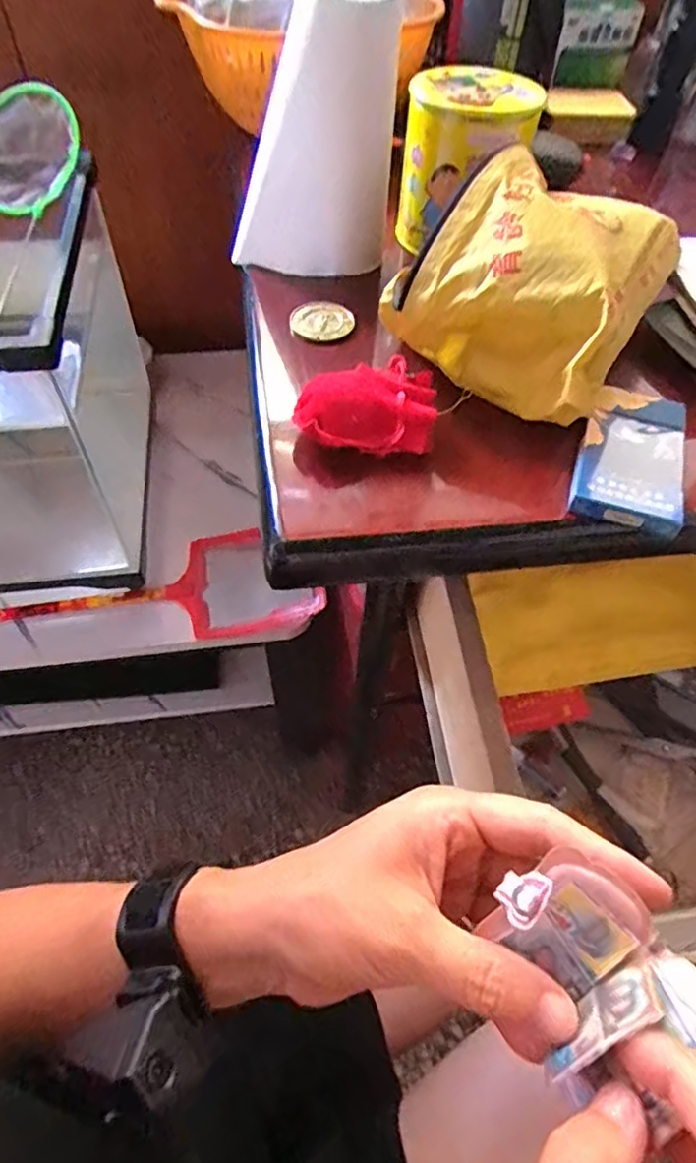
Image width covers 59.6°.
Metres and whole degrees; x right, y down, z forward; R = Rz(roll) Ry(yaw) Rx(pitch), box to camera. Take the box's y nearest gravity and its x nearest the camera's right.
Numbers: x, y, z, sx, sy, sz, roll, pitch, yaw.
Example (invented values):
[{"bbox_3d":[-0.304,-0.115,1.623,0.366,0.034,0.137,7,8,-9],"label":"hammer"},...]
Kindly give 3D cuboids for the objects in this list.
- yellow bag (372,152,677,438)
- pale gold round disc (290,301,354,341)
[{"bbox_3d":[0.117,-0.176,0.356,0.138,0.086,0.137,28,59,15],"label":"yellow bag"},{"bbox_3d":[-0.018,-0.178,0.416,0.043,0.007,0.035,2,56,-1],"label":"pale gold round disc"}]

